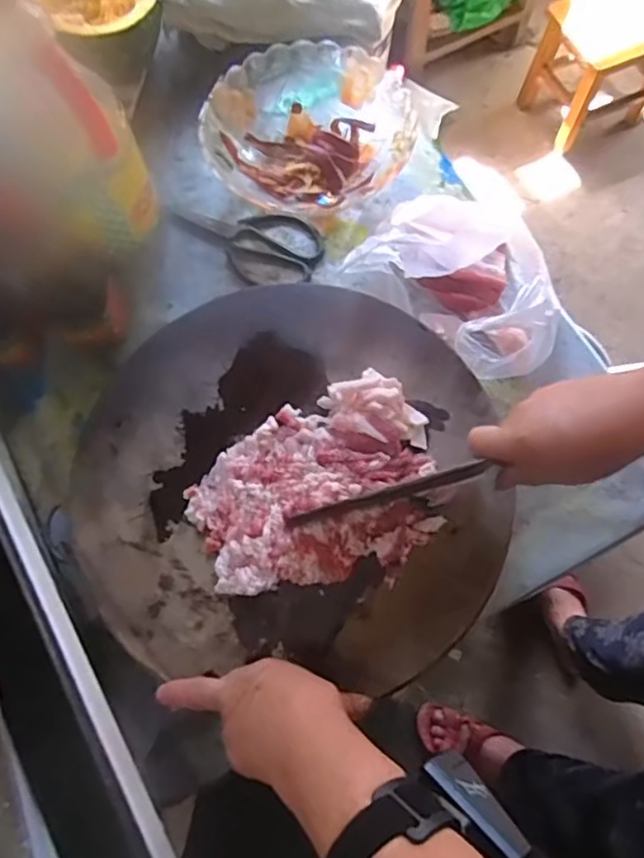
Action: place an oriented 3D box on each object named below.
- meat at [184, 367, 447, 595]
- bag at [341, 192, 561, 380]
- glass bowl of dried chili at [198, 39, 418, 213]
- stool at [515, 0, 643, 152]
[{"bbox_3d":[-0.008,0.044,0.528,0.203,0.040,0.157,-11,72,-4],"label":"meat"},{"bbox_3d":[0.142,-0.144,0.590,0.190,0.120,0.137,43,76,12],"label":"bag"},{"bbox_3d":[-0.019,-0.329,0.688,0.211,0.068,0.177,-10,72,-4],"label":"glass bowl of dried chili"},{"bbox_3d":[0.684,-0.897,1.547,0.314,0.259,0.247,-26,74,-9],"label":"stool"}]

